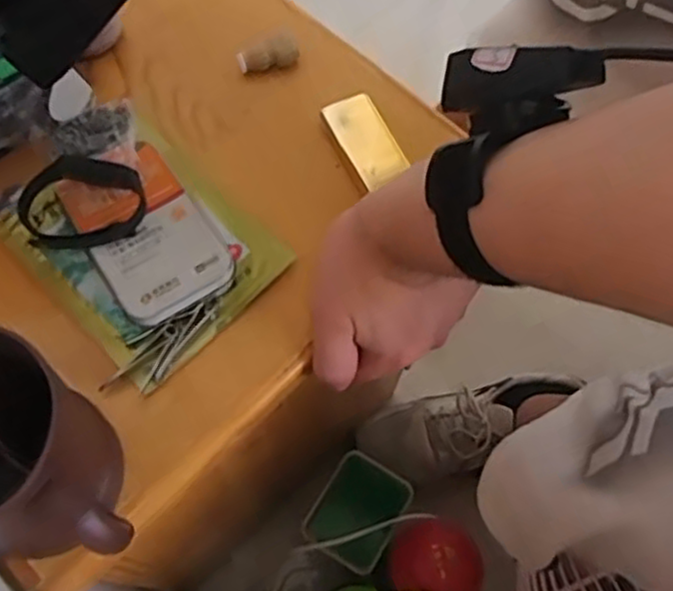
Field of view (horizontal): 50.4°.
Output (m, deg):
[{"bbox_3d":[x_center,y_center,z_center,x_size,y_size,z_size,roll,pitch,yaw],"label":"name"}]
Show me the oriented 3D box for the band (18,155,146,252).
[{"bbox_3d":[-0.142,-0.052,0.399,0.066,0.018,0.055,-29,70,-14],"label":"band"}]

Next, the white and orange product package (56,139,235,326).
[{"bbox_3d":[-0.108,-0.035,0.409,0.063,0.020,0.104,-31,71,-15],"label":"white and orange product package"}]

